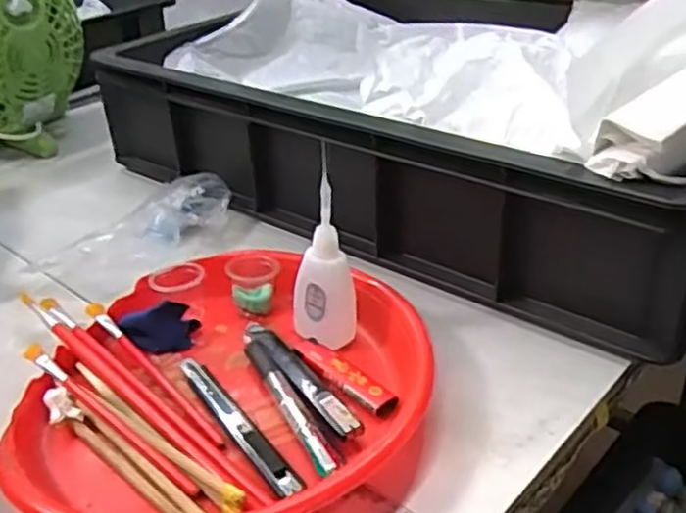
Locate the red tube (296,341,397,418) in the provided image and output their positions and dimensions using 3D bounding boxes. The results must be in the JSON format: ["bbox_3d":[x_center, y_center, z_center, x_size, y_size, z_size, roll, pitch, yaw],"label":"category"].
[{"bbox_3d":[0.001,0.074,0.457,0.022,0.007,0.083,-27,39,-34],"label":"red tube"}]

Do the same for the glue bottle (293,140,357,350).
[{"bbox_3d":[-0.014,0.000,0.471,0.040,0.122,0.031,-6,31,-5],"label":"glue bottle"}]

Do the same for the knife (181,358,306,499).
[{"bbox_3d":[-0.063,0.095,0.425,0.014,0.009,0.136,-20,35,-26],"label":"knife"}]

